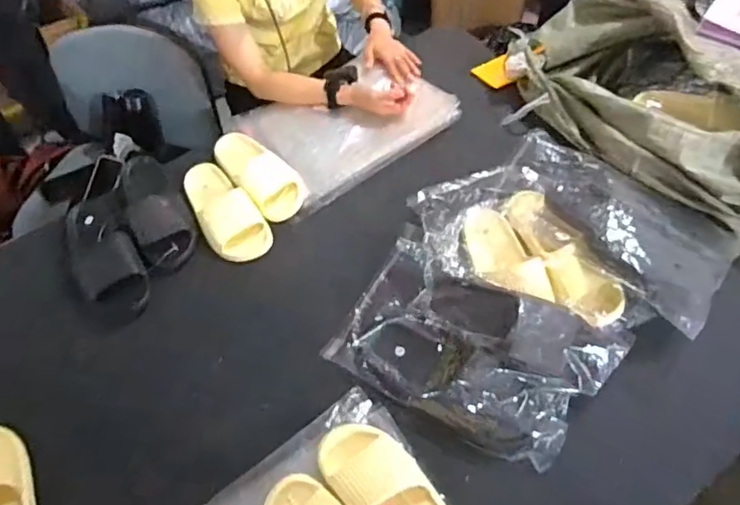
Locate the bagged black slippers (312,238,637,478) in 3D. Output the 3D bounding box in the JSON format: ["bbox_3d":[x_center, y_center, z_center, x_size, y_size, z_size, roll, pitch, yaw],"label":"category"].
[{"bbox_3d":[0.147,0.134,0.794,0.390,0.075,0.231,26,64,18],"label":"bagged black slippers"}]

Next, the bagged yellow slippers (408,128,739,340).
[{"bbox_3d":[0.314,-0.046,0.880,0.489,0.108,0.291,23,63,17],"label":"bagged yellow slippers"}]

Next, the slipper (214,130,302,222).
[{"bbox_3d":[-0.217,-0.158,1.027,0.101,0.053,0.232,-39,64,-19],"label":"slipper"}]

